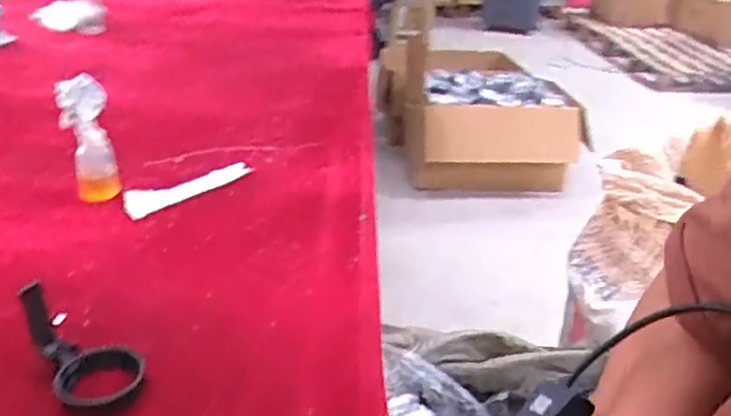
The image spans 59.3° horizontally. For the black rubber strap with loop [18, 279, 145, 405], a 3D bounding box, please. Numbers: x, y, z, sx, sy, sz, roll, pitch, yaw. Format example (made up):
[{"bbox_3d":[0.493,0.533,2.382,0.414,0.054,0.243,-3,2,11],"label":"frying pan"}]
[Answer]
[{"bbox_3d":[-0.243,0.114,0.557,0.086,0.067,0.106,-12,29,-29],"label":"black rubber strap with loop"}]

